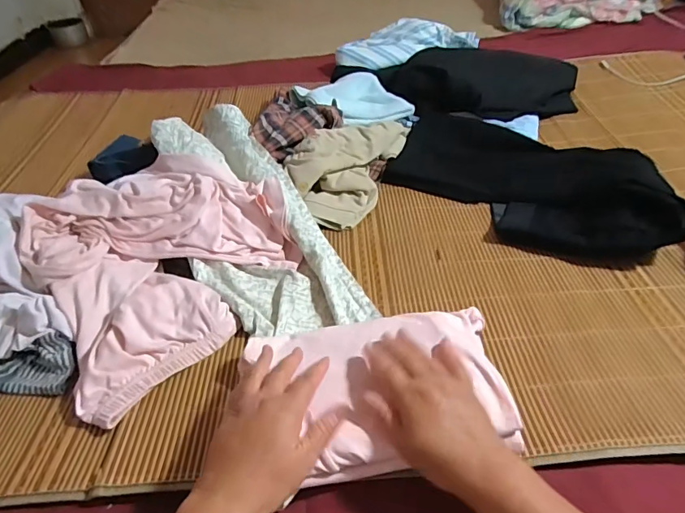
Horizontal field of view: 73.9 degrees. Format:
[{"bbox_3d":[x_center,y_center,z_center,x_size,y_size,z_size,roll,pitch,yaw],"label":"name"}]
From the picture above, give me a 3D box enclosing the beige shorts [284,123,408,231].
[{"bbox_3d":[0.001,-0.174,0.815,0.157,0.080,0.293,13,45,18],"label":"beige shorts"}]

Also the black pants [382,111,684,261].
[{"bbox_3d":[0.299,-0.152,0.771,0.503,0.069,0.269,31,53,32],"label":"black pants"}]

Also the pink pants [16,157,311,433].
[{"bbox_3d":[-0.237,-0.012,0.640,0.336,0.084,0.349,-29,48,-25],"label":"pink pants"}]

